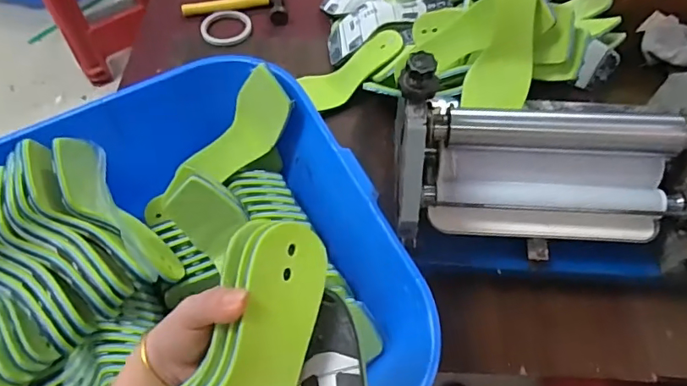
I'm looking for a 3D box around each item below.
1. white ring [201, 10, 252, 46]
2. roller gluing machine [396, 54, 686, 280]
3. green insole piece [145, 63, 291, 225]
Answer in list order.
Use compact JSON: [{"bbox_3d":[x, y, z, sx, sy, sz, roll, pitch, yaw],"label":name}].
[{"bbox_3d":[-0.223,-0.314,0.924,0.095,0.011,0.079,0,62,0],"label":"white ring"},{"bbox_3d":[0.390,-0.028,0.584,0.656,0.232,0.227,3,62,2],"label":"roller gluing machine"},{"bbox_3d":[-0.162,-0.052,0.634,0.231,0.061,0.068,-45,69,-3],"label":"green insole piece"}]

